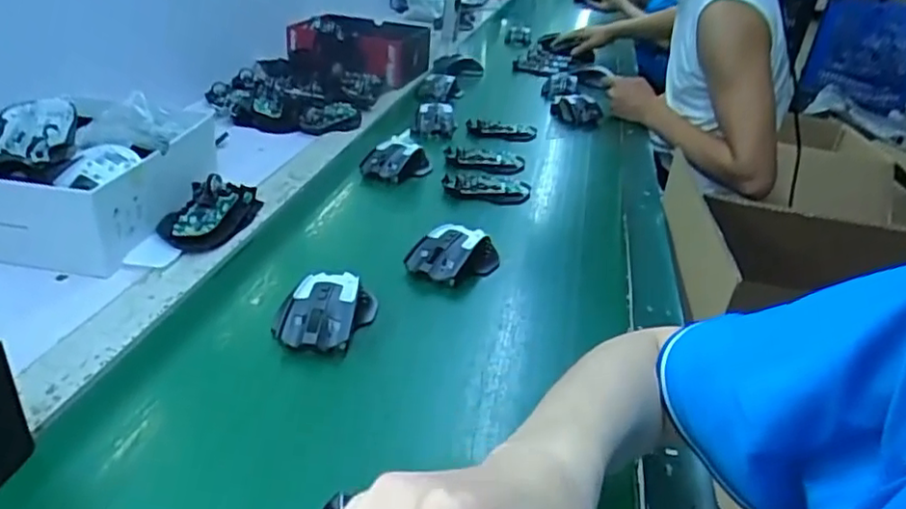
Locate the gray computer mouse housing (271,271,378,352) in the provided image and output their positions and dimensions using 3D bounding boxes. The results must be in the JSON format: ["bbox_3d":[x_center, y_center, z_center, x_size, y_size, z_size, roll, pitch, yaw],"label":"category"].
[{"bbox_3d":[-0.107,0.044,0.567,0.070,0.037,0.109,14,30,16],"label":"gray computer mouse housing"}]

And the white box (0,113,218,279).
[{"bbox_3d":[-0.387,-0.093,0.712,0.187,0.088,0.279,8,29,5],"label":"white box"}]

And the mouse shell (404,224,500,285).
[{"bbox_3d":[0.002,0.000,0.663,0.057,0.041,0.088,28,36,36],"label":"mouse shell"}]

